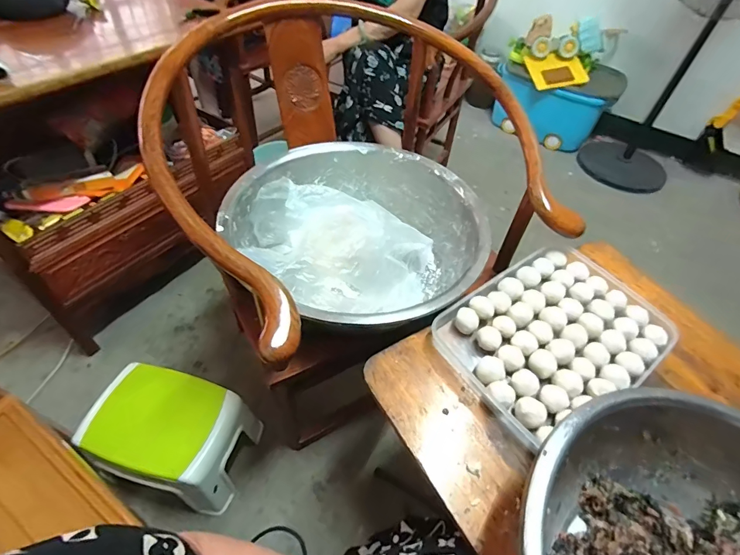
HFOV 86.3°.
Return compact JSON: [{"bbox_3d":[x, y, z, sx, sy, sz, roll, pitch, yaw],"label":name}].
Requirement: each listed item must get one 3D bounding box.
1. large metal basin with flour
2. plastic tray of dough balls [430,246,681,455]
[{"bbox_3d":[-0.019,-0.093,0.798,0.479,0.159,0.439,3,49,-4],"label":"large metal basin with flour"},{"bbox_3d":[0.291,0.087,0.627,0.337,0.040,0.243,-26,57,-26],"label":"plastic tray of dough balls"}]

